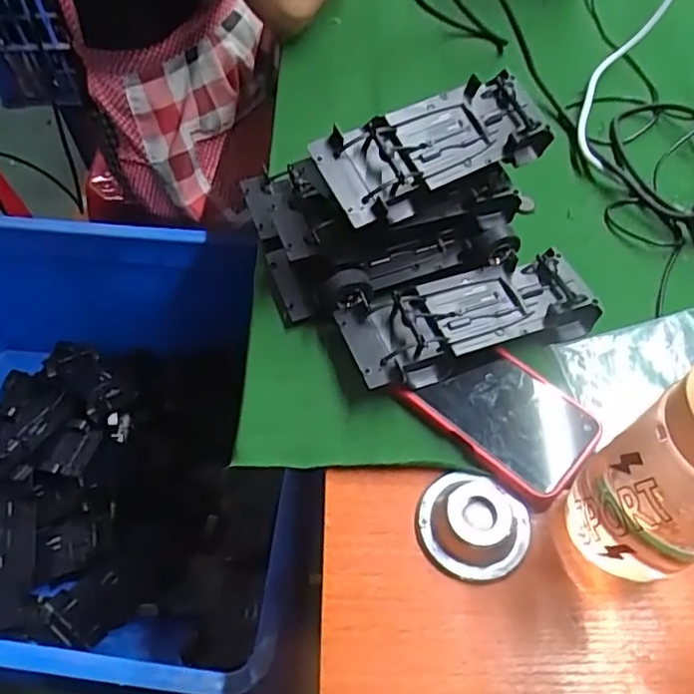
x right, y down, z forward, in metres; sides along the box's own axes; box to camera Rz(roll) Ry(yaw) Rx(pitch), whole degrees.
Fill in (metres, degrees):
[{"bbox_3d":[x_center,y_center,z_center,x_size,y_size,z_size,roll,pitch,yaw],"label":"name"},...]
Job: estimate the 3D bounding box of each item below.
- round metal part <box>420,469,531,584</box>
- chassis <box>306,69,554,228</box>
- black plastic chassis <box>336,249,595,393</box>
[{"bbox_3d":[0.081,0.111,0.399,0.068,0.022,0.068,35,63,20],"label":"round metal part"},{"bbox_3d":[0.068,-0.154,0.475,0.193,0.038,0.071,-26,61,-17],"label":"chassis"},{"bbox_3d":[0.091,-0.022,0.469,0.196,0.032,0.076,-15,58,-11],"label":"black plastic chassis"}]

